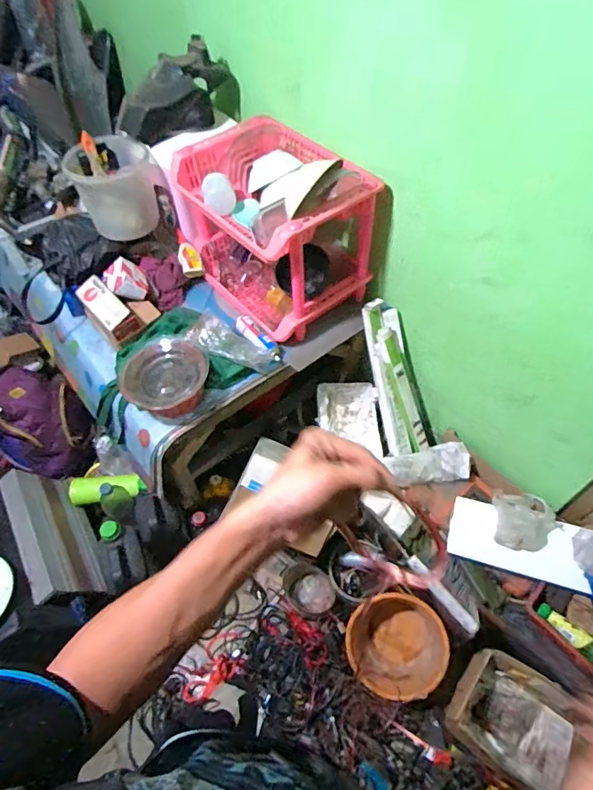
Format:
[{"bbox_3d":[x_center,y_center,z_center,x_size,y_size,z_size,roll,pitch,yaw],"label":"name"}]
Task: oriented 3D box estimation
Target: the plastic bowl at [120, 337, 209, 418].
[{"bbox_3d":[-0.320,-0.046,1.119,0.205,0.104,0.168,-25,57,-14],"label":"plastic bowl"}]

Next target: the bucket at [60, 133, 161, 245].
[{"bbox_3d":[-0.475,-0.558,1.236,0.215,0.190,0.175,-33,59,-19],"label":"bucket"}]

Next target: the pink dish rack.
[{"bbox_3d":[-0.053,-0.456,1.227,0.349,0.390,0.460,-32,59,-18],"label":"pink dish rack"}]

